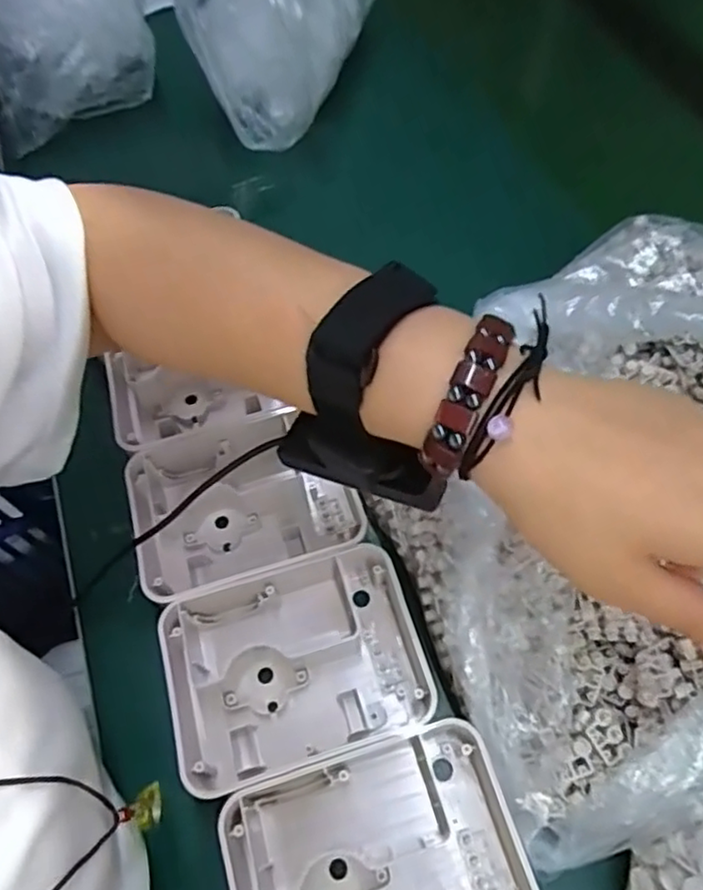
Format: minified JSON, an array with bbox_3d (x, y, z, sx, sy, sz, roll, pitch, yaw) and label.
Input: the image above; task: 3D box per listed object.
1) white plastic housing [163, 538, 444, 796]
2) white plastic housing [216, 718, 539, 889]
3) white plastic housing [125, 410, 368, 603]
[{"bbox_3d":[-0.028,0.117,0.351,0.131,0.046,0.100,-17,60,-7],"label":"white plastic housing"},{"bbox_3d":[0.011,0.196,0.300,0.131,0.034,0.100,-17,60,-7],"label":"white plastic housing"},{"bbox_3d":[-0.065,0.038,0.390,0.128,0.034,0.098,-16,60,-6],"label":"white plastic housing"}]

